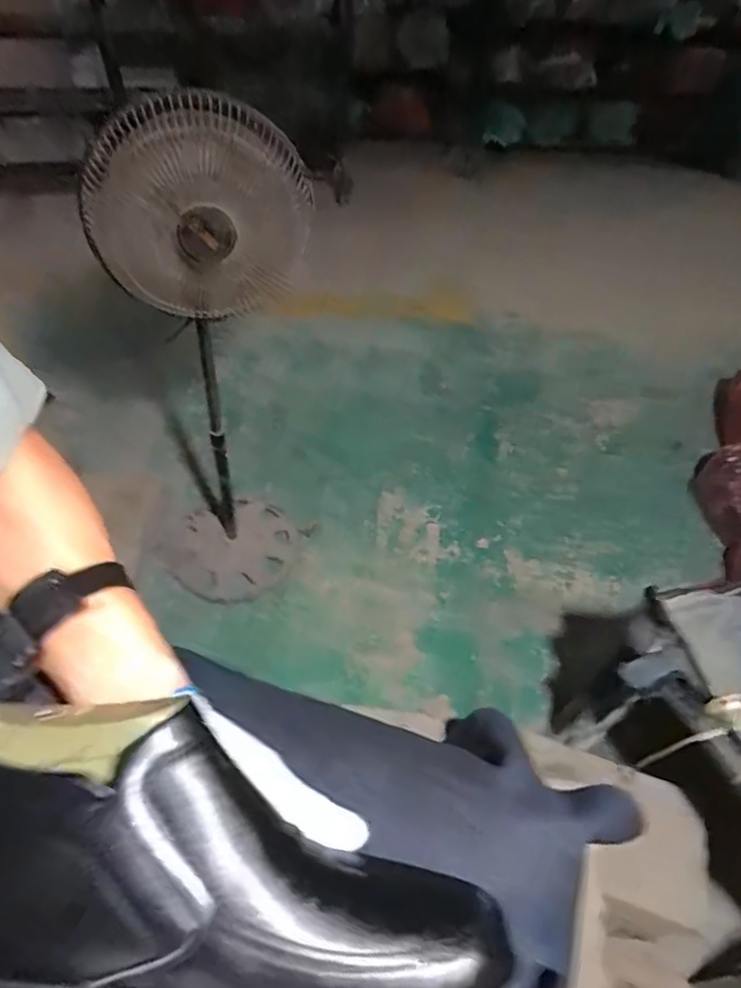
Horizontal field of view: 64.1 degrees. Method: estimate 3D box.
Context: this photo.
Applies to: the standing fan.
[{"bbox_3d":[-0.275,-0.159,1.054,0.318,0.966,0.245,-9,51,-11],"label":"standing fan"}]

